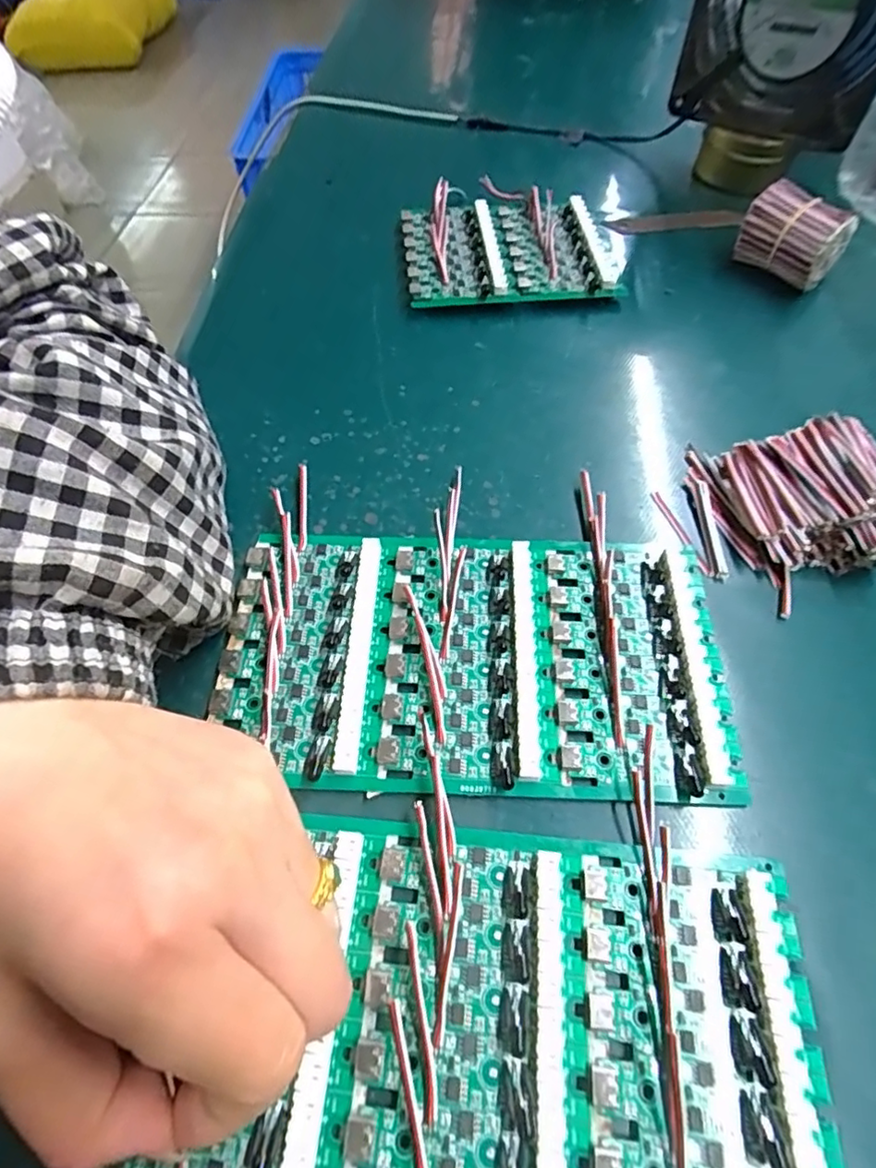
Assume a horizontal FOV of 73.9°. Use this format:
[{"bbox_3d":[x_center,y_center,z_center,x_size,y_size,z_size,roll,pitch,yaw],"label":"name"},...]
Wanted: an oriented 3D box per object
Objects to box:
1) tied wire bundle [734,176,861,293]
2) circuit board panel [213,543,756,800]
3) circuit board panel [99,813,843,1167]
[{"bbox_3d":[0.213,-0.208,0.349,0.039,0.040,0.053,-37,64,-20],"label":"tied wire bundle"},{"bbox_3d":[0.012,0.026,0.224,0.187,0.008,0.100,2,58,3],"label":"circuit board panel"},{"bbox_3d":[0.018,0.126,0.161,0.170,0.007,0.104,4,58,4],"label":"circuit board panel"}]

